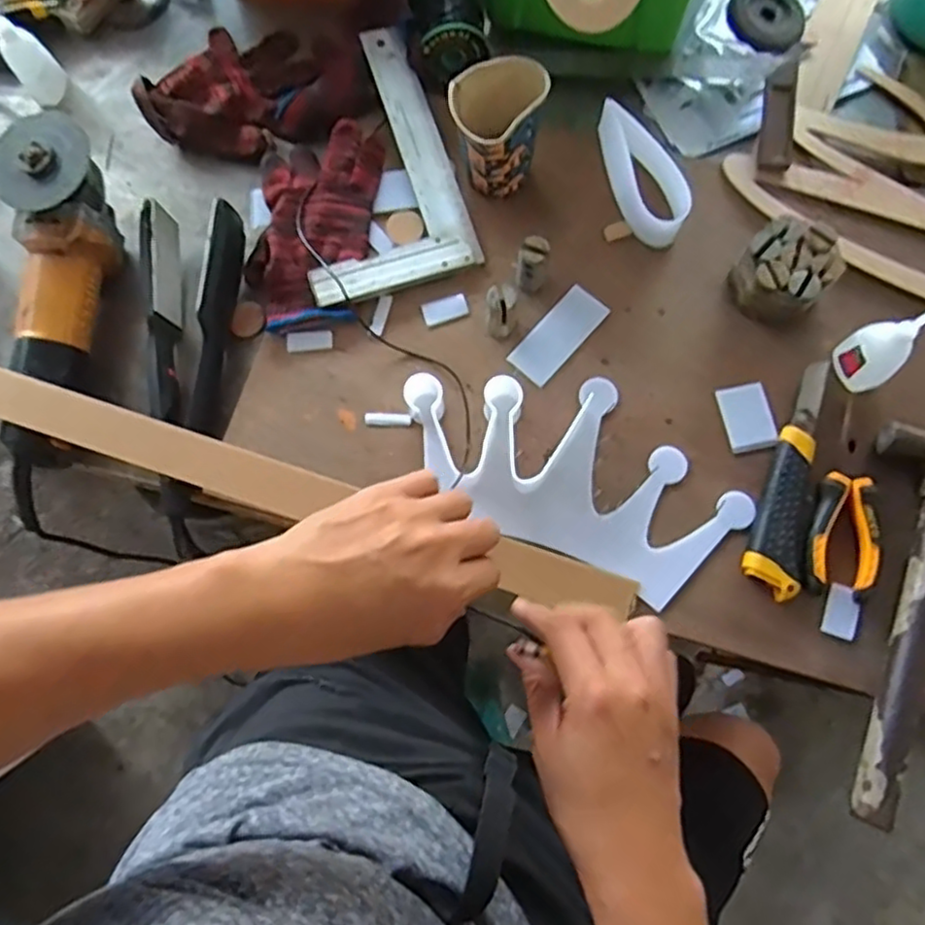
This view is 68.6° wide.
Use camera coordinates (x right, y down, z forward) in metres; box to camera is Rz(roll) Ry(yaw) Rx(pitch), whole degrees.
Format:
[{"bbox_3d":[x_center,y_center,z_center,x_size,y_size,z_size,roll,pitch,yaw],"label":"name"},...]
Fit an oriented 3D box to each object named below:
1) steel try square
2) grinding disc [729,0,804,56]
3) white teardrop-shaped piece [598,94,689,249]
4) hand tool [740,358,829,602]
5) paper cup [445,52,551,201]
[{"bbox_3d":[-0.088,-0.273,0.620,0.148,0.018,0.255,-17,76,-3],"label":"steel try square"},{"bbox_3d":[0.298,-0.437,0.662,0.074,0.008,0.084,35,79,10],"label":"grinding disc"},{"bbox_3d":[0.151,-0.254,0.598,0.044,0.051,0.132,-28,77,-5],"label":"white teardrop-shaped piece"},{"bbox_3d":[0.267,0.008,0.543,0.042,0.019,0.198,18,77,6],"label":"hand tool"},{"bbox_3d":[0.029,-0.279,0.580,0.075,0.090,0.071,0,76,2],"label":"paper cup"}]

